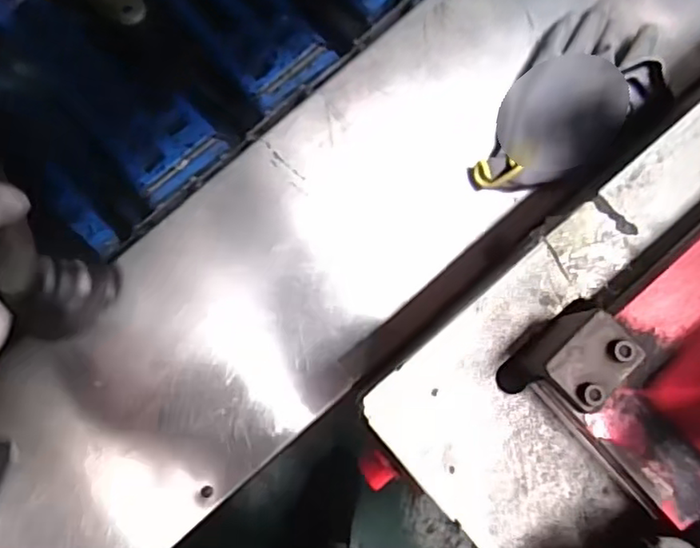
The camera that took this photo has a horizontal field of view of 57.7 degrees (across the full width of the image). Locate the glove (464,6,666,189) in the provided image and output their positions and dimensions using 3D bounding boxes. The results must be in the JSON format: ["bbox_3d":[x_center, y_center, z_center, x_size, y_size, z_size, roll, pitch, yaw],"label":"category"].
[{"bbox_3d":[0.199,-0.144,0.566,0.118,0.042,0.201,32,85,5],"label":"glove"}]

